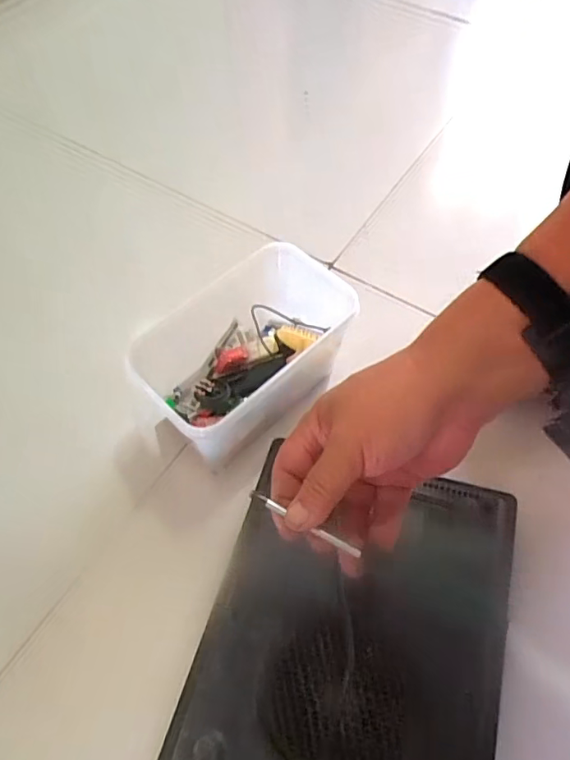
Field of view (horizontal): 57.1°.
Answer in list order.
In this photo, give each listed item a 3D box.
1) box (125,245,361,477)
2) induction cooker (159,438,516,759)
[{"bbox_3d":[-0.043,-0.028,0.622,0.254,0.134,0.161,-35,63,-20],"label":"box"},{"bbox_3d":[0.060,0.238,0.493,0.266,0.066,0.352,15,59,10],"label":"induction cooker"}]

